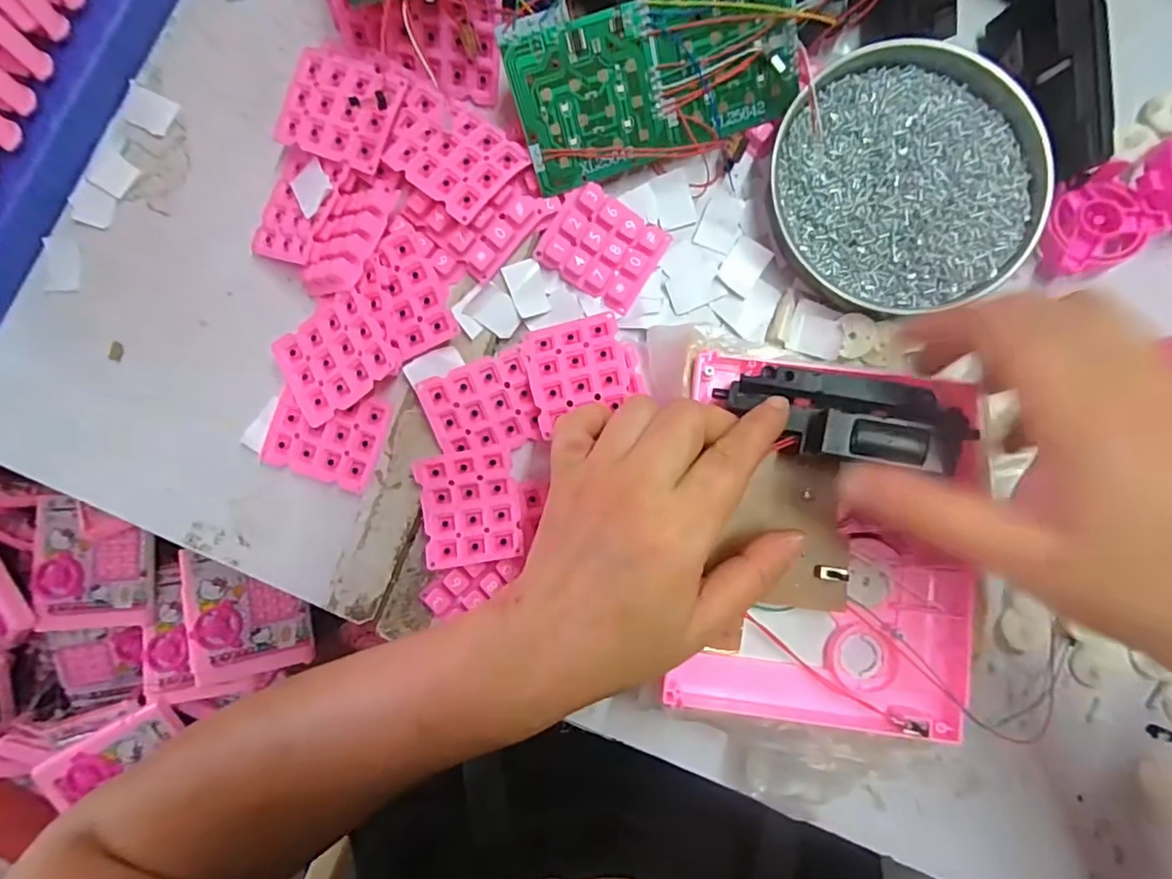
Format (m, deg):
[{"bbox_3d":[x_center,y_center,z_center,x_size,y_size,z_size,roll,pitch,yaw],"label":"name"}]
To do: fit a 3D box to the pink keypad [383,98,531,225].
[{"bbox_3d":[-0.067,-0.142,0.276,0.060,0.008,0.047,40,92,3],"label":"pink keypad"}]

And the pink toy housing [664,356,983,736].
[{"bbox_3d":[0.113,0.049,0.257,0.132,0.031,0.162,7,90,3],"label":"pink toy housing"}]

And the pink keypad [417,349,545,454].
[{"bbox_3d":[-0.053,-0.017,0.291,0.054,0.011,0.047,-19,89,3],"label":"pink keypad"}]

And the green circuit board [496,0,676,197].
[{"bbox_3d":[0.002,-0.166,0.272,0.071,0.004,0.071,-20,123,-3],"label":"green circuit board"}]

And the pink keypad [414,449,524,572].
[{"bbox_3d":[-0.060,0.035,0.292,0.049,0.010,0.057,-8,89,3],"label":"pink keypad"}]

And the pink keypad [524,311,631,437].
[{"bbox_3d":[-0.004,-0.036,0.291,0.049,0.010,0.054,-12,89,3],"label":"pink keypad"}]

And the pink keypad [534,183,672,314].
[{"bbox_3d":[0.010,-0.103,0.296,0.058,0.012,0.049,32,92,-9],"label":"pink keypad"}]

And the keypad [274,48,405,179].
[{"bbox_3d":[-0.124,-0.168,0.281,0.056,0.006,0.053,21,91,3],"label":"keypad"}]

